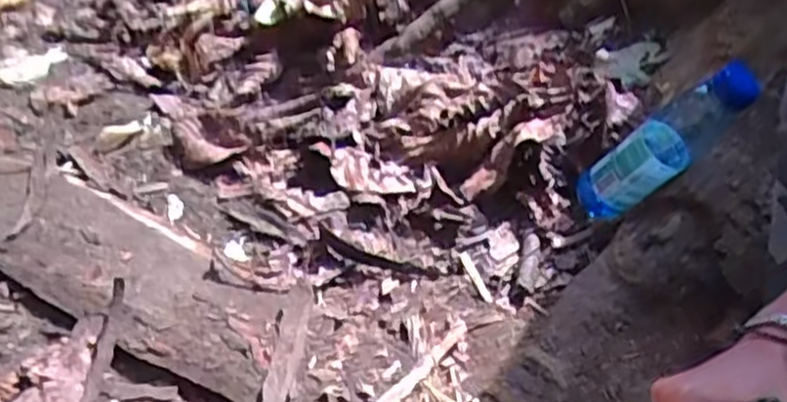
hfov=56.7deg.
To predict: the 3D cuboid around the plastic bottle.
[{"bbox_3d":[0.278,-0.053,0.752,0.074,0.233,0.063,32,43,-9],"label":"plastic bottle"}]

